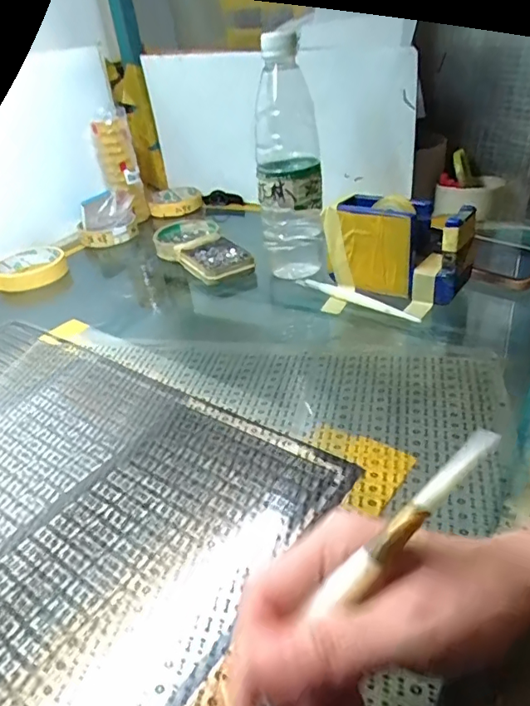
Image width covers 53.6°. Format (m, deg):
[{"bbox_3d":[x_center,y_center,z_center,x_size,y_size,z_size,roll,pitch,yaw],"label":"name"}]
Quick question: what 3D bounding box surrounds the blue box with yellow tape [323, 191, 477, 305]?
[{"bbox_3d":[0.105,-0.108,0.502,0.094,0.077,0.046,15,40,31],"label":"blue box with yellow tape"}]

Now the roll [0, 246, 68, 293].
[{"bbox_3d":[-0.296,-0.110,0.673,0.081,0.029,0.081,-15,34,-11],"label":"roll"}]

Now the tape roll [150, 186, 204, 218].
[{"bbox_3d":[-0.140,-0.239,0.824,0.083,0.018,0.094,-8,33,-1],"label":"tape roll"}]

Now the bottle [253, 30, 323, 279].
[{"bbox_3d":[0.023,-0.185,0.516,0.063,0.205,0.061,-4,34,5],"label":"bottle"}]

